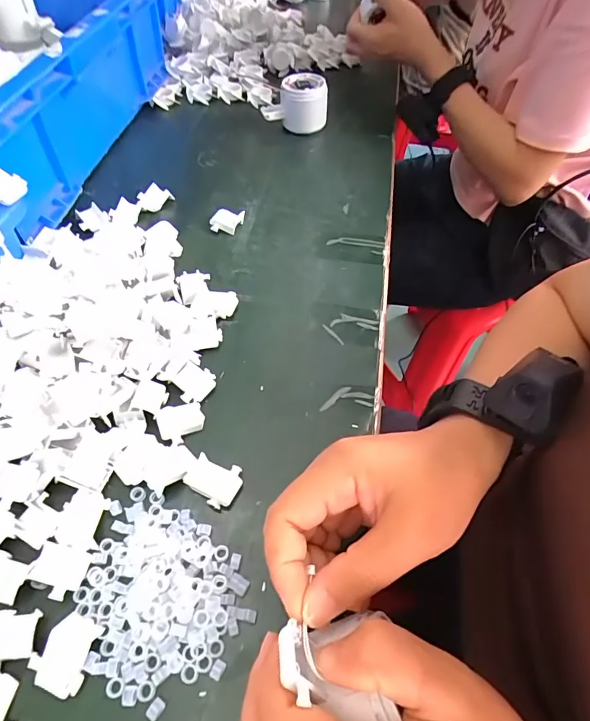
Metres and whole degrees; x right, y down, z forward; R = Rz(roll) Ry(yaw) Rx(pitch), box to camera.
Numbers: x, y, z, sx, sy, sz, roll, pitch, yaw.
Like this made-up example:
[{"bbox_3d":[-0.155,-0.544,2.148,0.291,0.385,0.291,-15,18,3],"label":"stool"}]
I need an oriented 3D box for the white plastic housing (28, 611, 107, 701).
[{"bbox_3d":[-0.122,0.155,0.227,0.029,0.004,0.034,18,57,10],"label":"white plastic housing"}]

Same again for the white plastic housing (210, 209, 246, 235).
[{"bbox_3d":[-0.069,-0.142,0.437,0.033,0.015,0.024,12,56,6],"label":"white plastic housing"}]

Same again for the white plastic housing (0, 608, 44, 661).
[{"bbox_3d":[-0.154,0.147,0.230,0.028,0.004,0.023,-2,56,-4],"label":"white plastic housing"}]

